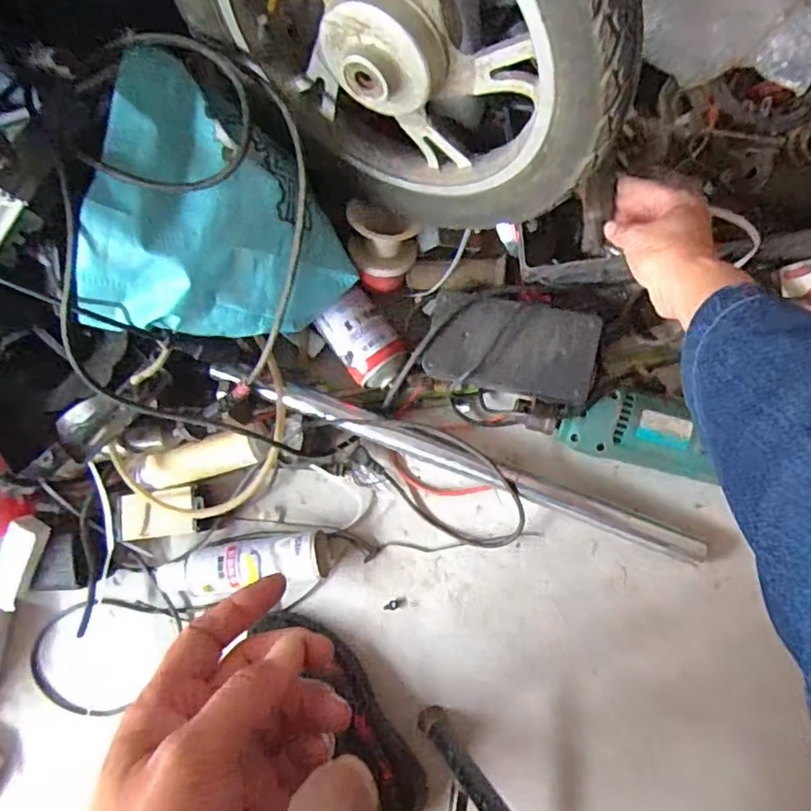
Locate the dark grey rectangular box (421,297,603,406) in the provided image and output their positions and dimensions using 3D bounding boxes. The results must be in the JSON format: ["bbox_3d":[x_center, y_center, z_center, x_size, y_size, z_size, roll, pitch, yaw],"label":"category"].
[{"bbox_3d":[0.106,-0.056,0.589,0.160,0.021,0.086,13,88,10],"label":"dark grey rectangular box"}]

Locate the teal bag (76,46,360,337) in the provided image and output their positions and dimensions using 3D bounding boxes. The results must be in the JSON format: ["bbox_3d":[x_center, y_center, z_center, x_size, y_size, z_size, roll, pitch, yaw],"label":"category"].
[{"bbox_3d":[-0.158,-0.152,0.533,0.181,0.149,0.223,19,89,10],"label":"teal bag"}]

